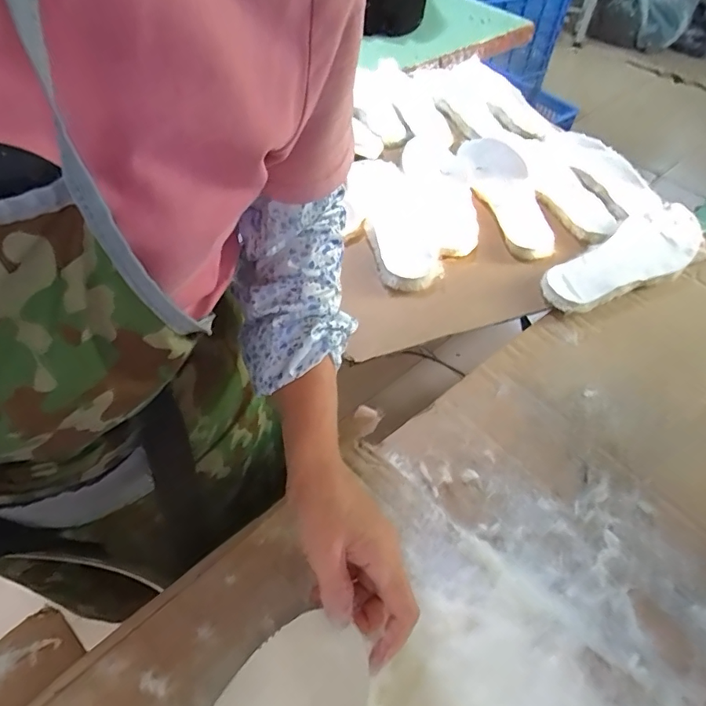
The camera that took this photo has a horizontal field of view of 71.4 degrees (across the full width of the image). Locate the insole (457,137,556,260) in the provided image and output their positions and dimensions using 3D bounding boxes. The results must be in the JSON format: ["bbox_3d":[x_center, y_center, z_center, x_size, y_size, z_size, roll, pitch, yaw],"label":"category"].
[{"bbox_3d":[0.220,-0.234,0.706,0.088,0.016,0.255,-19,58,-6],"label":"insole"}]

